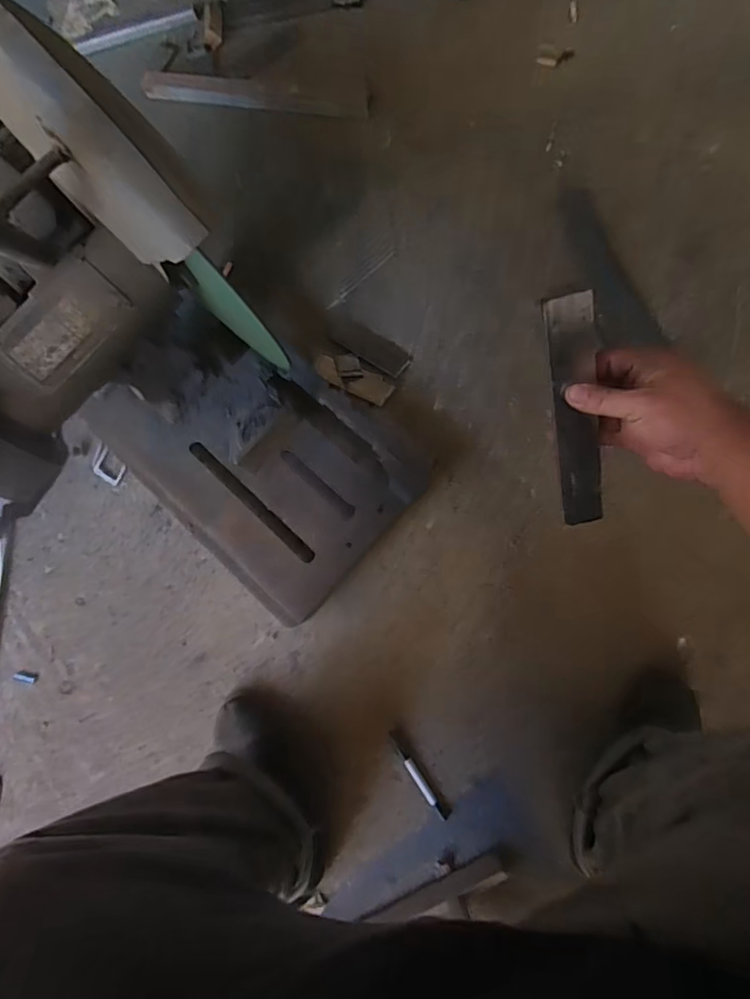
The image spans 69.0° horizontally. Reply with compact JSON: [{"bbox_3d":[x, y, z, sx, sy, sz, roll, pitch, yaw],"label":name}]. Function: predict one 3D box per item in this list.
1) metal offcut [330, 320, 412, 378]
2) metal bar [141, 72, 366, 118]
[{"bbox_3d":[-0.009,-0.244,0.869,0.137,0.007,0.046,32,89,13],"label":"metal offcut"},{"bbox_3d":[-0.217,-0.707,0.949,0.423,0.018,0.060,14,85,12],"label":"metal bar"}]

